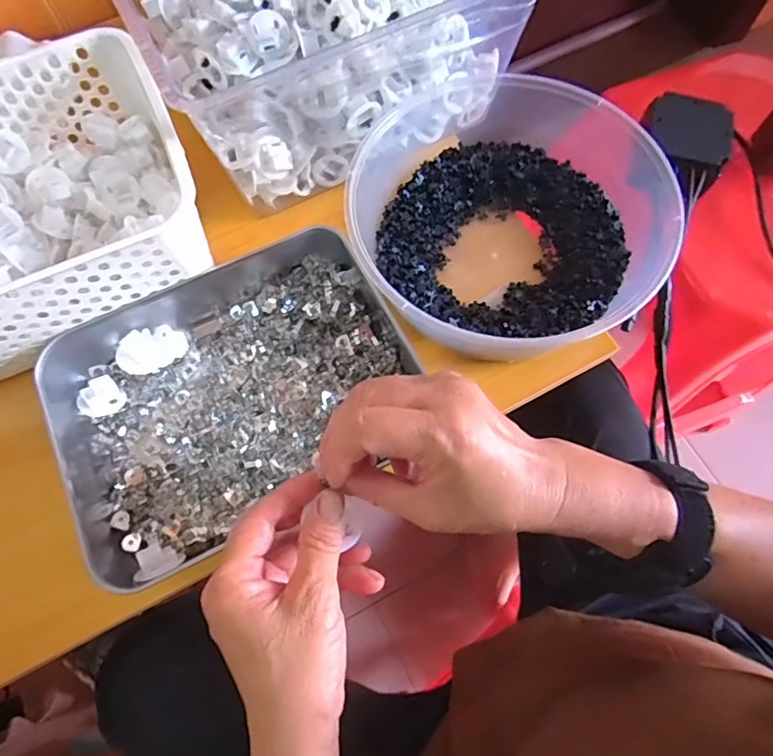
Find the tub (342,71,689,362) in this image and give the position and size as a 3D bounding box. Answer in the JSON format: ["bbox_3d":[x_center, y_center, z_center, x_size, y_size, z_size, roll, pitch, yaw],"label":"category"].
[{"bbox_3d":[0.092,-0.139,0.420,0.224,0.077,0.248,-24,71,-7],"label":"tub"}]

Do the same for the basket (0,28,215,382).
[{"bbox_3d":[-0.300,-0.114,0.398,0.303,0.104,0.205,-25,71,-8],"label":"basket"}]

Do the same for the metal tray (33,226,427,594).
[{"bbox_3d":[-0.114,0.007,0.393,0.264,0.042,0.209,-32,72,-10],"label":"metal tray"}]

